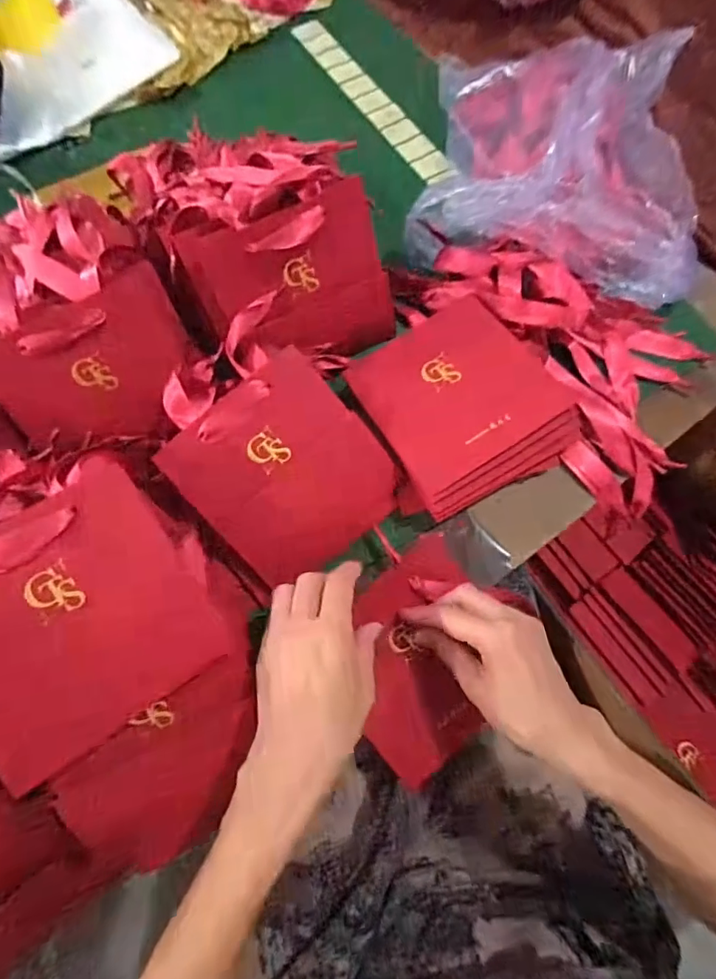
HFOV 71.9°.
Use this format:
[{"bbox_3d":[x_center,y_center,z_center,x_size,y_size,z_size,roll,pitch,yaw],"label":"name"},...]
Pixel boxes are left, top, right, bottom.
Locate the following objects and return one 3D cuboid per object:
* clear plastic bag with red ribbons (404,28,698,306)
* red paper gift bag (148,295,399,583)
[{"bbox_3d":[0.195,-0.340,0.487,0.254,0.081,0.349,9,71,4],"label":"clear plastic bag with red ribbons"},{"bbox_3d":[-0.069,-0.032,0.397,0.140,0.033,0.195,-36,101,-12],"label":"red paper gift bag"}]

